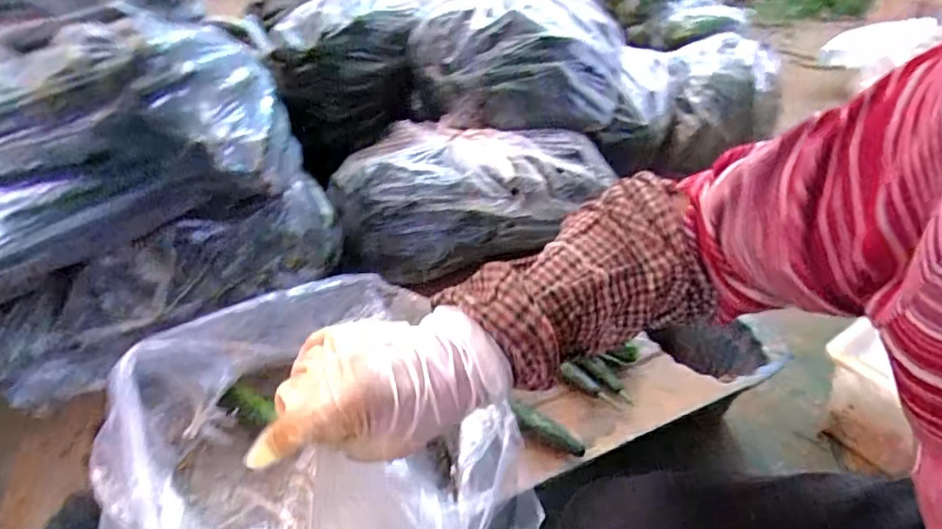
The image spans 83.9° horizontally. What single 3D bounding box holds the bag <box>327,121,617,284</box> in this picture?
[{"bbox_3d":[0.007,-0.144,0.975,0.503,0.168,0.294,-12,36,-8],"label":"bag"}]

